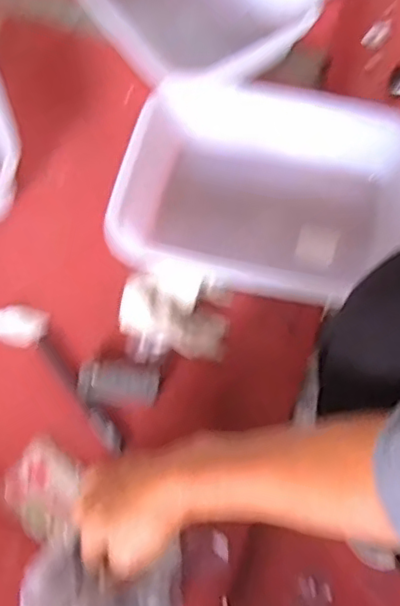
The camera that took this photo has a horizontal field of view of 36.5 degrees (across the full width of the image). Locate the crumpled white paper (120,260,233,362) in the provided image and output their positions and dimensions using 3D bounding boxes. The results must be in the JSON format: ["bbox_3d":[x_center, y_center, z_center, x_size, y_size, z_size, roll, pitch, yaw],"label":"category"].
[{"bbox_3d":[-0.025,0.011,0.597,0.106,0.055,0.081,-3,67,1],"label":"crumpled white paper"}]

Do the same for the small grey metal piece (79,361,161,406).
[{"bbox_3d":[-0.078,0.078,0.589,0.075,0.014,0.040,2,67,3],"label":"small grey metal piece"}]

